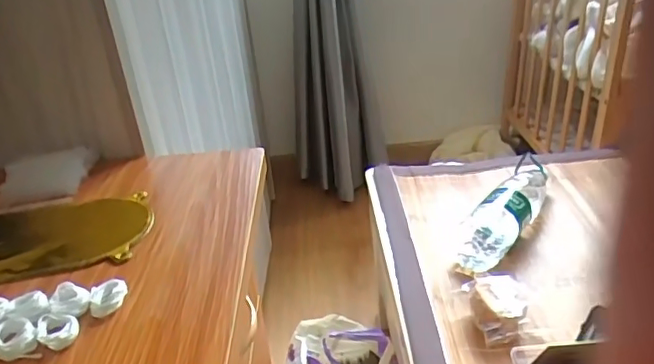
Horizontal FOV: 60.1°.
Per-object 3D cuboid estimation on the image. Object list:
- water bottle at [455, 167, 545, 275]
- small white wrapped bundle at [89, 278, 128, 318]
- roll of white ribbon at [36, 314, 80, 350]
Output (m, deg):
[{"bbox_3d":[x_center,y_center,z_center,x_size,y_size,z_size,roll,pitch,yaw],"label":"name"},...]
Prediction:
[{"bbox_3d":[0.350,0.047,1.080,0.090,0.080,0.347,18,36,37],"label":"water bottle"},{"bbox_3d":[-0.165,0.087,0.428,0.026,0.009,0.031,-11,29,-13],"label":"small white wrapped bundle"},{"bbox_3d":[-0.189,0.104,0.398,0.026,0.010,0.031,-19,32,-25],"label":"roll of white ribbon"}]

